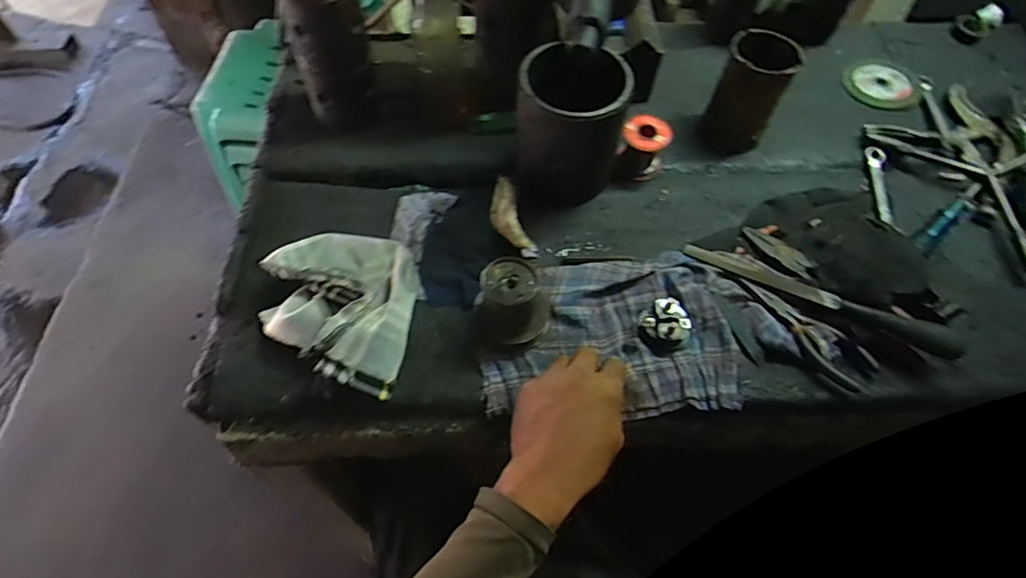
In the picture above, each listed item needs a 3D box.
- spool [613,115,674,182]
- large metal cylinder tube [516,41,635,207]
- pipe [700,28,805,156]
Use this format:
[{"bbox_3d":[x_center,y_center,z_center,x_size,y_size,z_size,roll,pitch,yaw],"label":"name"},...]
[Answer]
[{"bbox_3d":[0.147,-0.158,0.616,0.053,0.058,0.049,1,58,-1],"label":"spool"},{"bbox_3d":[0.060,-0.167,0.568,0.111,0.141,0.092,12,59,6],"label":"large metal cylinder tube"},{"bbox_3d":[0.266,-0.220,0.617,0.068,0.127,0.061,23,60,12],"label":"pipe"}]

